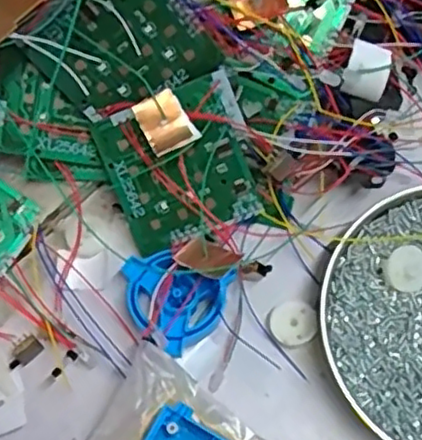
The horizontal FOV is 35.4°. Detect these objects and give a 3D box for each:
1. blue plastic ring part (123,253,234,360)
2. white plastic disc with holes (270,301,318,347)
[{"bbox_3d":[-0.021,0.040,0.324,0.053,0.021,0.046,15,74,7],"label":"blue plastic ring part"},{"bbox_3d":[0.041,0.052,0.331,0.022,0.006,0.022,-1,73,2],"label":"white plastic disc with holes"}]

